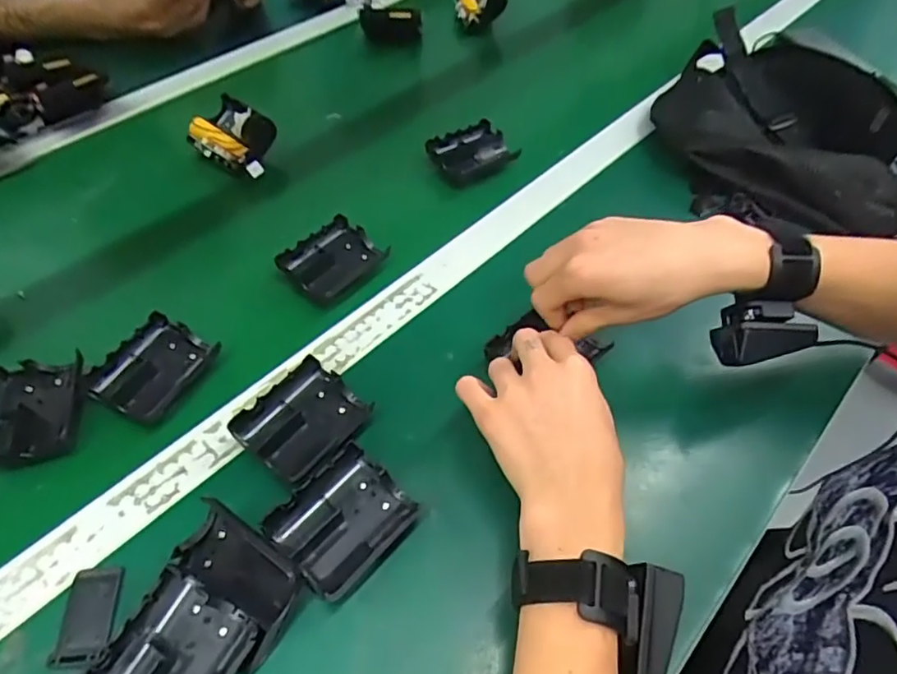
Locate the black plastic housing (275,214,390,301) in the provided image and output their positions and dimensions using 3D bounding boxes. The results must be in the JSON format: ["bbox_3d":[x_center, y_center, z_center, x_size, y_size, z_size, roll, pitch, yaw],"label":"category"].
[{"bbox_3d":[-0.101,-0.069,0.529,0.066,0.018,0.079,39,60,22],"label":"black plastic housing"}]

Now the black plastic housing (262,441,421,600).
[{"bbox_3d":[-0.066,0.117,0.377,0.069,0.027,0.077,35,58,20],"label":"black plastic housing"}]

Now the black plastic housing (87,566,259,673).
[{"bbox_3d":[-0.150,0.178,0.324,0.066,0.032,0.077,27,56,15],"label":"black plastic housing"}]

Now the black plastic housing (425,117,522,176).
[{"bbox_3d":[0.025,-0.197,0.633,0.081,0.018,0.068,-22,58,-20],"label":"black plastic housing"}]

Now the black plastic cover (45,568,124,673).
[{"bbox_3d":[-0.213,0.164,0.352,0.032,0.004,0.056,-2,54,-6],"label":"black plastic cover"}]

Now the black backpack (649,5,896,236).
[{"bbox_3d":[0.363,-0.229,0.639,0.261,0.083,0.288,25,55,13],"label":"black backpack"}]

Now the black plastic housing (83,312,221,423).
[{"bbox_3d":[-0.224,0.024,0.455,0.064,0.017,0.077,22,55,12],"label":"black plastic housing"}]

